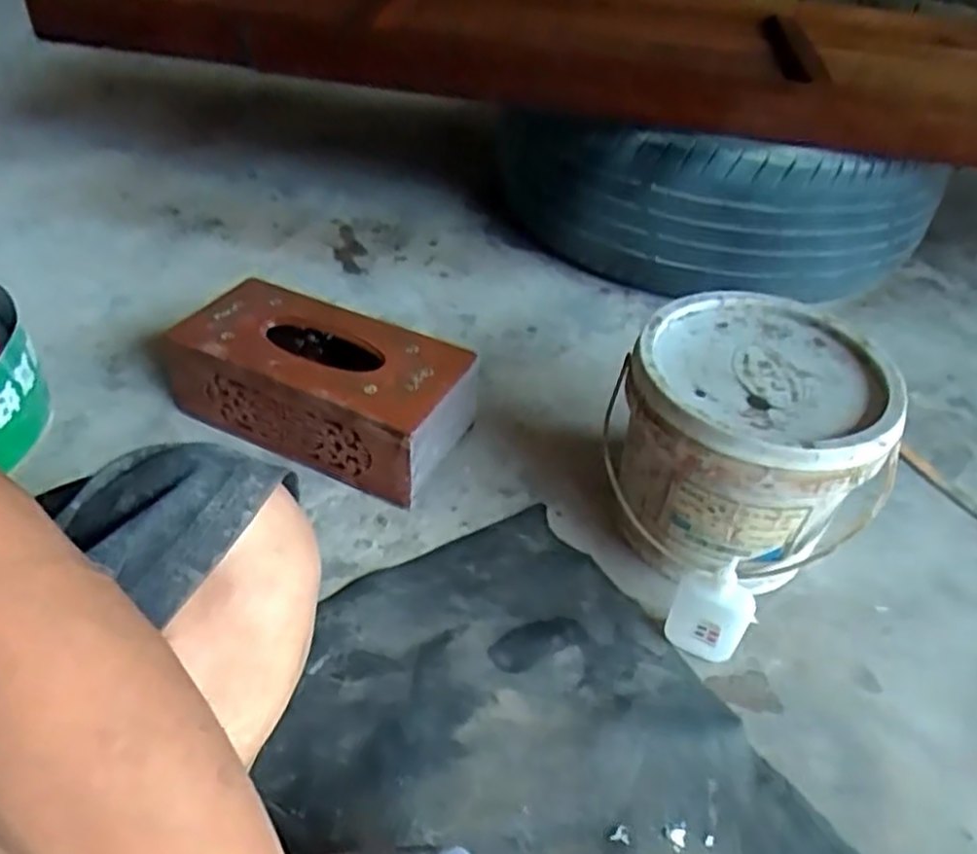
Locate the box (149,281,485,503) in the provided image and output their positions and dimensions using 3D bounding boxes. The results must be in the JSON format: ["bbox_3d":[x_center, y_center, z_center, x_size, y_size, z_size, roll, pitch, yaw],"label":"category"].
[{"bbox_3d":[-0.156,-0.041,0.688,0.272,0.101,0.123,21,45,17],"label":"box"}]

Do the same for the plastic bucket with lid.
[{"bbox_3d":[0.197,0.018,0.598,0.180,0.181,0.180,3,43,-2],"label":"plastic bucket with lid"}]

